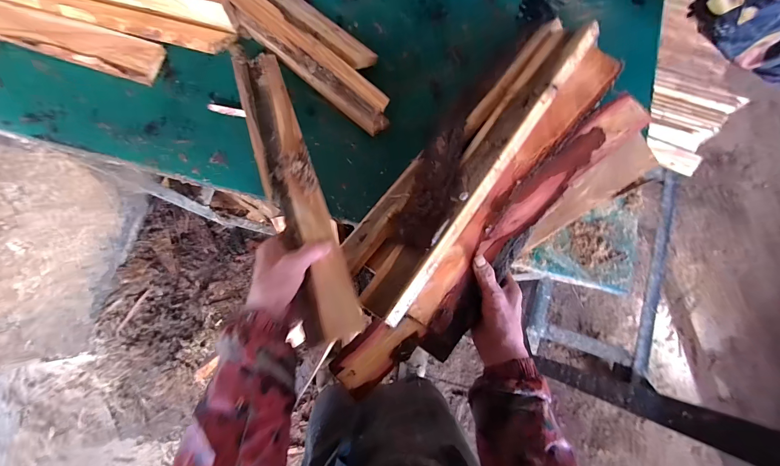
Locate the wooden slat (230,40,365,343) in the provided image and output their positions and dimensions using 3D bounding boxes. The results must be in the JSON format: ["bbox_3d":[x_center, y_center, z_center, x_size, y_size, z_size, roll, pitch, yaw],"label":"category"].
[{"bbox_3d":[-0.146,-0.091,0.480,0.070,0.025,0.495,-22,67,-5],"label":"wooden slat"}]

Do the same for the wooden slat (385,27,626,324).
[{"bbox_3d":[0.168,-0.080,0.457,0.073,0.052,0.494,37,81,7],"label":"wooden slat"}]

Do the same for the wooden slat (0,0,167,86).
[{"bbox_3d":[-0.651,-0.362,0.585,0.498,0.048,0.075,15,78,3],"label":"wooden slat"}]

